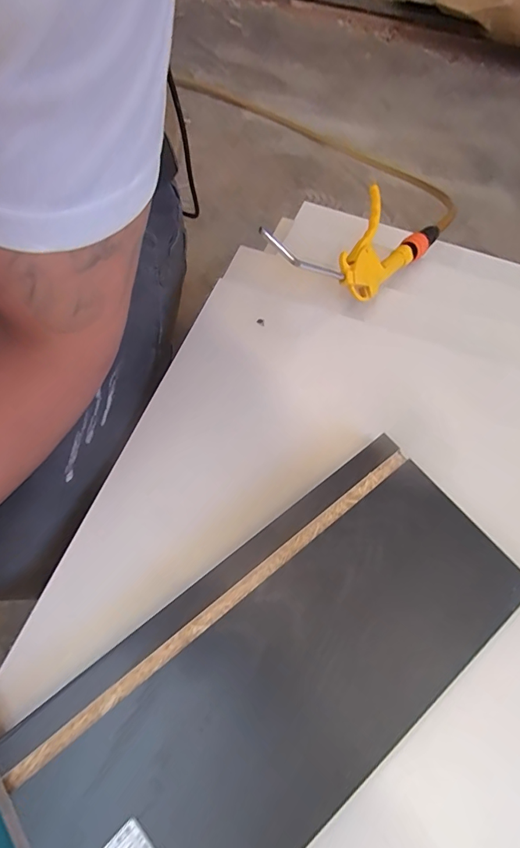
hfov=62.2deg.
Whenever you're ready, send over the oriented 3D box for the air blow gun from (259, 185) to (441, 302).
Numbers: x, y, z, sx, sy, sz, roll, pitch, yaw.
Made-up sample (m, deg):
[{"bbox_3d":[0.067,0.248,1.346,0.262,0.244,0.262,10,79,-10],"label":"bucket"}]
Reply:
[{"bbox_3d":[0.110,-0.188,0.454,0.288,0.026,0.094,-34,108,-34],"label":"air blow gun"}]

